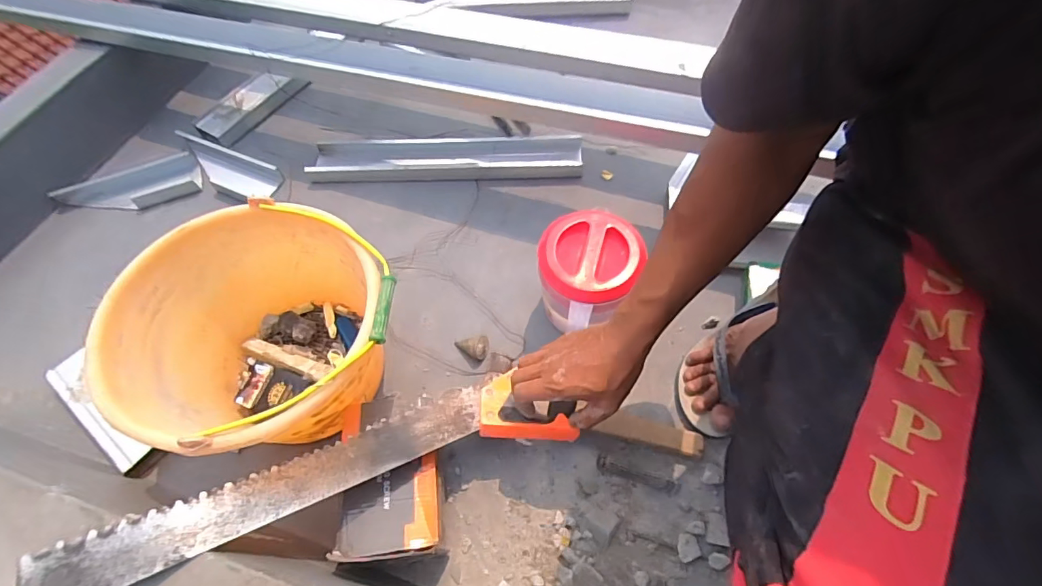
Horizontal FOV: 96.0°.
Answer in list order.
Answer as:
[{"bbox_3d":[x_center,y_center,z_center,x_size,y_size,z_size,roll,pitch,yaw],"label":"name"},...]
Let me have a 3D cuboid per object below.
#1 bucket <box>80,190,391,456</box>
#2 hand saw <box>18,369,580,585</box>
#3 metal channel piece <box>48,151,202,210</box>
[{"bbox_3d":[-0.293,0.069,0.595,0.292,0.217,0.274,-1,63,2],"label":"bucket"},{"bbox_3d":[-0.178,0.174,0.498,0.494,0.016,0.114,-9,35,-28],"label":"hand saw"},{"bbox_3d":[-0.725,-0.193,0.870,0.246,0.032,0.094,-16,63,-5],"label":"metal channel piece"}]

